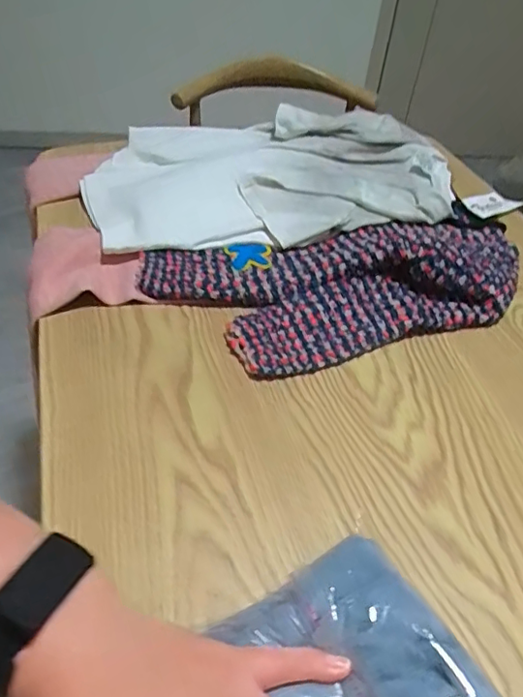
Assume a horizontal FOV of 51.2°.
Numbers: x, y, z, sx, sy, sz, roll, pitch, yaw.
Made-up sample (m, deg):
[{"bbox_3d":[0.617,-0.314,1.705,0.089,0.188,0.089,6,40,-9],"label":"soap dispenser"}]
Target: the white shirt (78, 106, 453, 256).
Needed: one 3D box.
[{"bbox_3d":[0.021,-0.211,0.657,0.454,0.068,0.269,-4,44,-9],"label":"white shirt"}]

